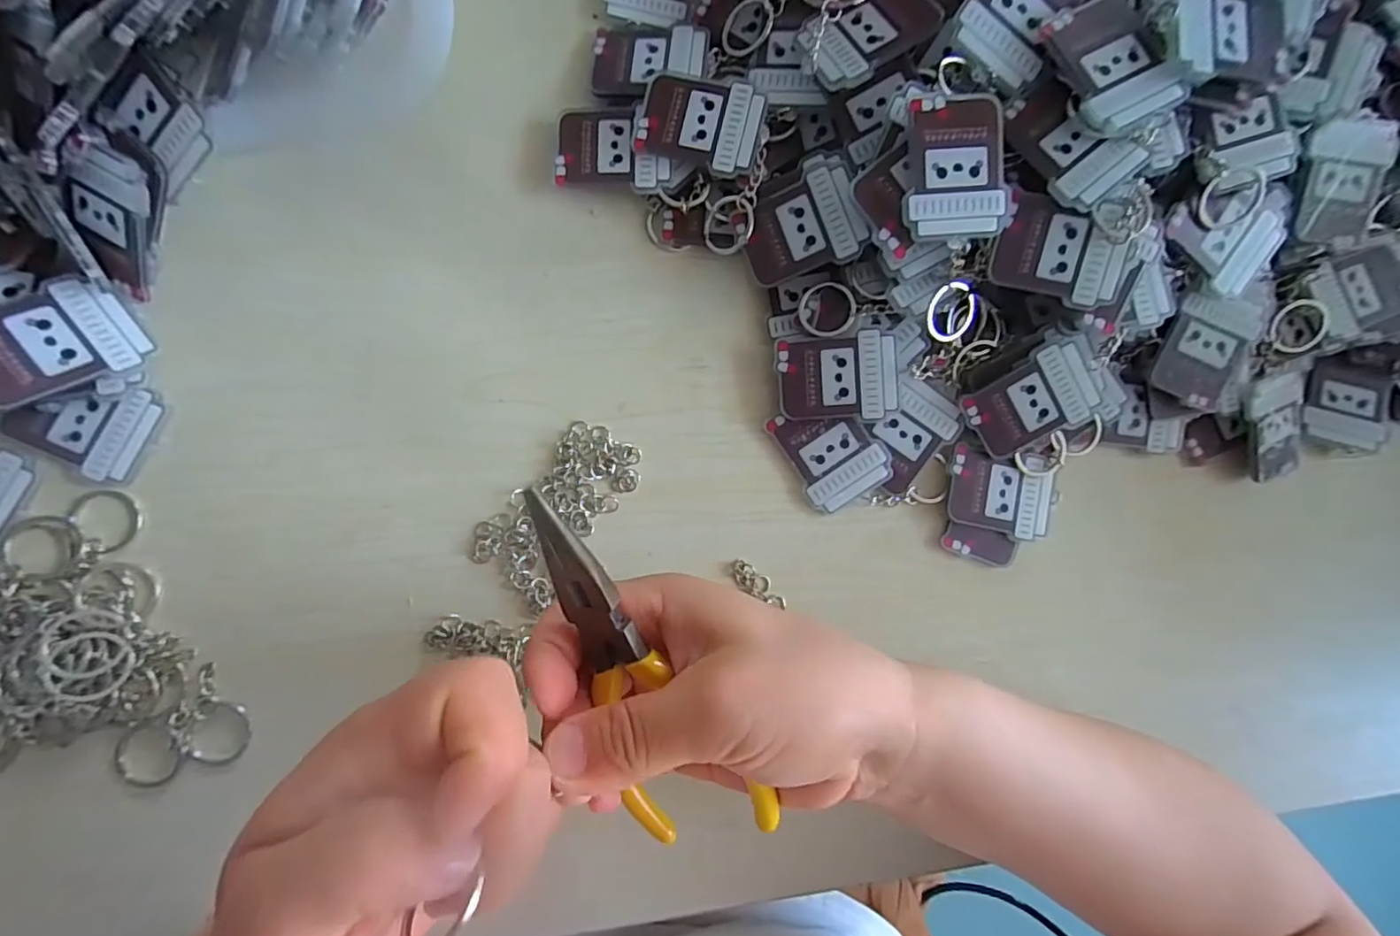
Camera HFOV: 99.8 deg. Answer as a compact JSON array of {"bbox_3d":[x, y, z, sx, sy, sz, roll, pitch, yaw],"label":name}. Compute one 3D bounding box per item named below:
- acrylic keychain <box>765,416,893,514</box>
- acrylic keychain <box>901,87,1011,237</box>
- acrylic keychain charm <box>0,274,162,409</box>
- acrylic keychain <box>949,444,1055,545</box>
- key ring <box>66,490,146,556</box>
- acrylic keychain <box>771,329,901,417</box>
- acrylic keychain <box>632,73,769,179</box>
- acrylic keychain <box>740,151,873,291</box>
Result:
[{"bbox_3d":[0.061,-0.008,0.268,0.040,0.008,0.049,-29,90,-9],"label":"acrylic keychain"},{"bbox_3d":[0.100,-0.118,0.231,0.041,0.004,0.053,-6,98,-3],"label":"acrylic keychain"},{"bbox_3d":[-0.239,-0.045,0.217,0.040,0.006,0.052,49,58,-12],"label":"acrylic keychain charm"},{"bbox_3d":[0.141,0.013,0.278,0.051,0.007,0.035,14,84,-7],"label":"acrylic keychain"},{"bbox_3d":[-0.234,0.019,0.233,0.022,0.004,0.026,-40,93,-8],"label":"key ring"},{"bbox_3d":[0.061,-0.040,0.262,0.051,0.004,0.037,-6,90,9],"label":"acrylic keychain"},{"bbox_3d":[0.000,-0.149,0.257,0.053,0.007,0.038,16,89,3],"label":"acrylic keychain"},{"bbox_3d":[0.043,-0.106,0.252,0.049,0.004,0.045,-15,87,15],"label":"acrylic keychain"}]

